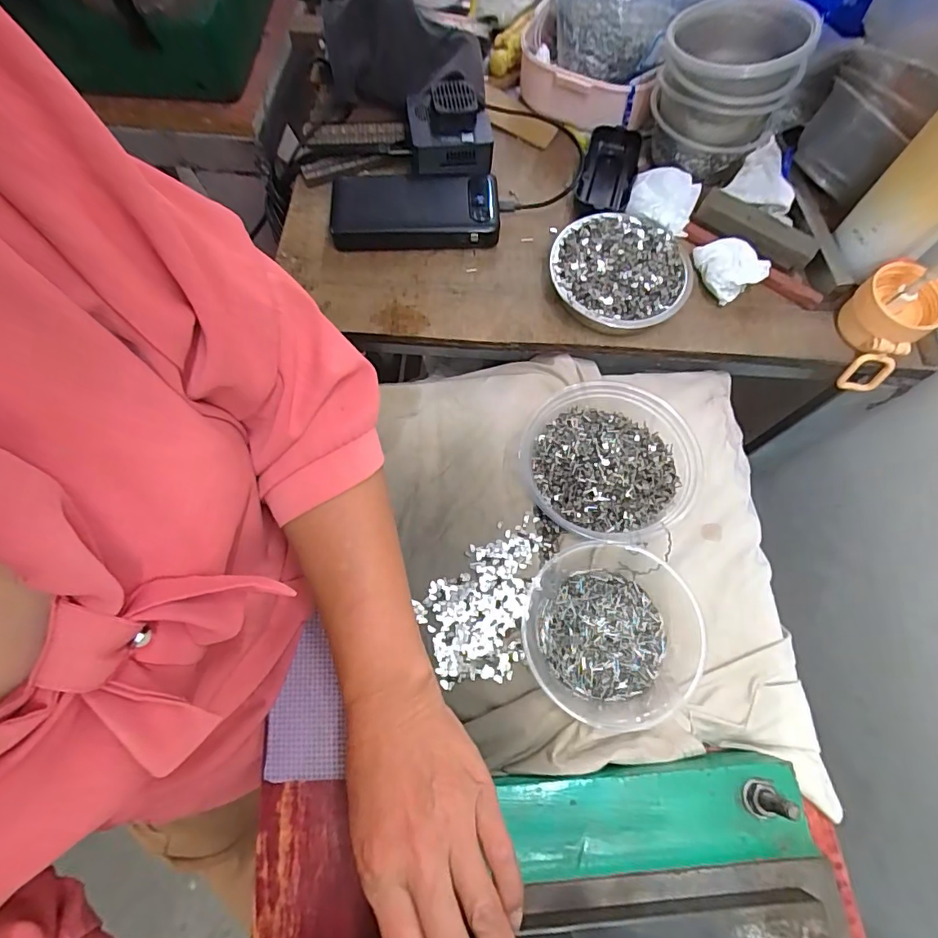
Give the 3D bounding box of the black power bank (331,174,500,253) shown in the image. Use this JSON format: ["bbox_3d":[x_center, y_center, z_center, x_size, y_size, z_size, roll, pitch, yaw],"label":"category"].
[{"bbox_3d":[-0.052,-0.247,0.485,0.157,0.029,0.081,-2,69,-3],"label":"black power bank"}]

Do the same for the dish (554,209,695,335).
[{"bbox_3d":[0.135,-0.174,0.455,0.116,0.035,0.118,1,69,-1],"label":"dish"}]

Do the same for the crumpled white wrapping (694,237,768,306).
[{"bbox_3d":[0.232,-0.182,0.465,0.047,0.031,0.058,-24,72,-10],"label":"crumpled white wrapping"}]

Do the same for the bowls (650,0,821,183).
[{"bbox_3d":[0.224,-0.341,0.457,0.109,0.103,0.104,26,71,8],"label":"bowls"}]

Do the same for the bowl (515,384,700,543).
[{"bbox_3d":[0.110,-0.001,0.411,0.138,0.045,0.127,18,70,5],"label":"bowl"}]

